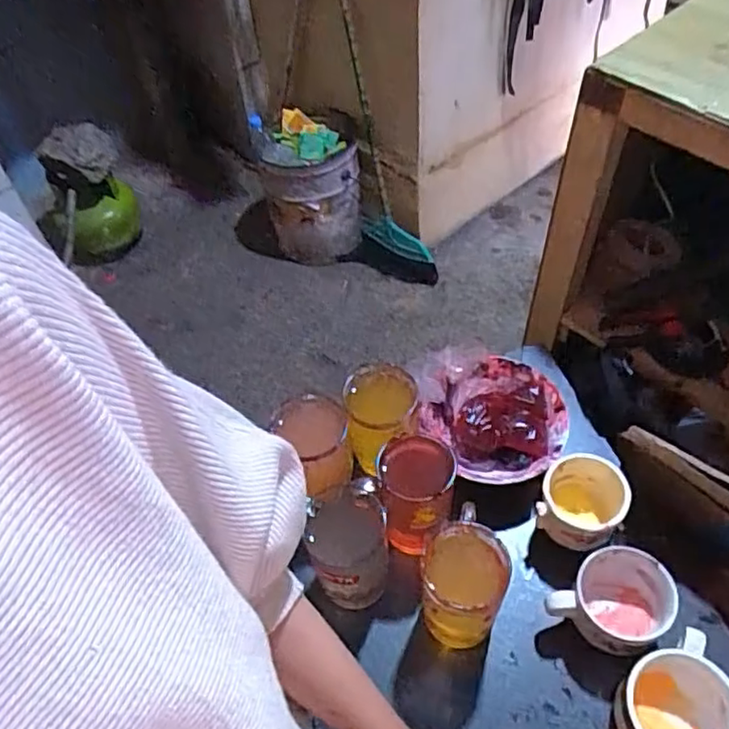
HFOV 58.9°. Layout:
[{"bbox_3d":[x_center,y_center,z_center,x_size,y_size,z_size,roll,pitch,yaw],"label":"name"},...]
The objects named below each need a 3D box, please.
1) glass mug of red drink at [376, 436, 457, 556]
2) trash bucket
[{"bbox_3d":[0.049,0.123,0.616,0.065,0.134,0.072,4,52,10],"label":"glass mug of red drink"},{"bbox_3d":[-0.162,-0.522,1.914,0.275,0.314,0.367,-12,51,-3],"label":"trash bucket"}]

